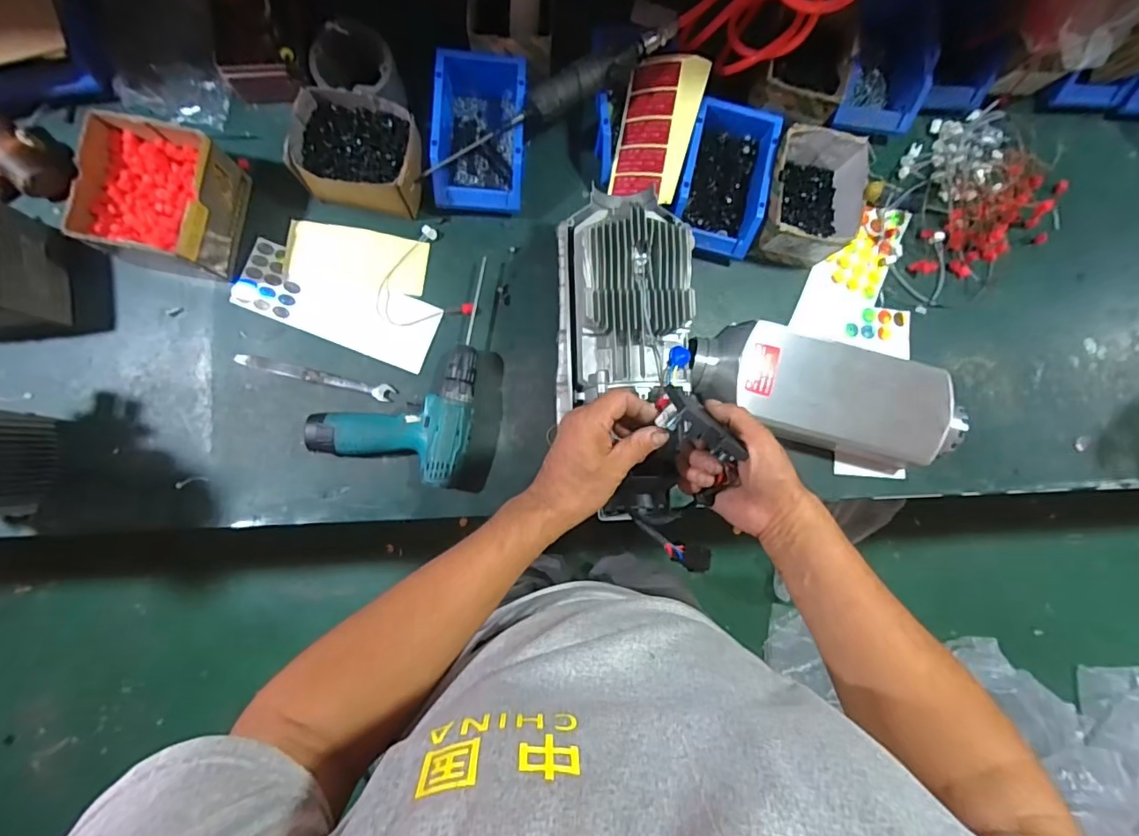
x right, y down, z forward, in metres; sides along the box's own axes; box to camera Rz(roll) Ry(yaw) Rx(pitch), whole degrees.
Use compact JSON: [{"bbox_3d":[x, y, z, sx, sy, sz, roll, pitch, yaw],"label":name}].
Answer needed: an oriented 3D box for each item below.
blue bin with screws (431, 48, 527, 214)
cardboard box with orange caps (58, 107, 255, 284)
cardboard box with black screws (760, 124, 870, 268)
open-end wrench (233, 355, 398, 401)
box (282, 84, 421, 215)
[{"bbox_3d":[-0.117,-0.378,0.686,0.116,0.075,0.198,2,86,-5],"label":"blue bin with screws"},{"bbox_3d":[-0.495,-0.264,0.637,0.139,0.096,0.150,8,86,-4],"label":"cardboard box with orange caps"},{"bbox_3d":[0.323,-0.296,0.709,0.126,0.092,0.150,12,86,-4],"label":"cardboard box with black screws"},{"bbox_3d":[-0.336,-0.053,0.684,0.205,0.009,0.022,12,85,-3],"label":"open-end wrench"},{"bbox_3d":[-0.264,-0.334,0.667,0.152,0.078,0.118,9,85,-4],"label":"box"}]

